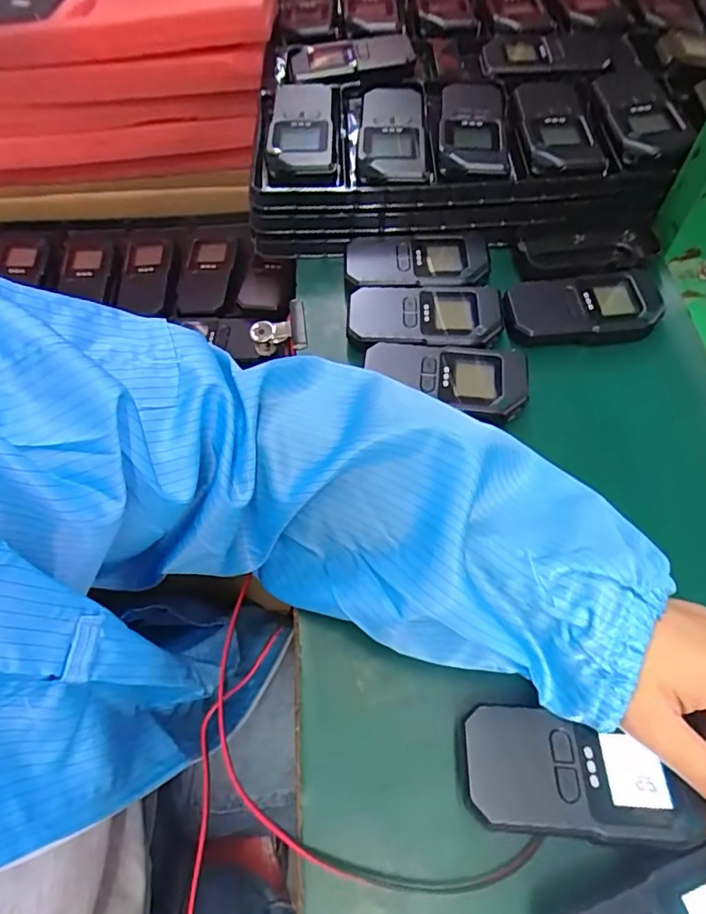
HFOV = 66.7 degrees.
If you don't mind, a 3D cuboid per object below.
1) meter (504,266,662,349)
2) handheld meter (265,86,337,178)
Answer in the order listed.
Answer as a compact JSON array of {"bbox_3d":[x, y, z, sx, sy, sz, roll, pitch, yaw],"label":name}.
[{"bbox_3d":[0.185,-0.114,0.419,0.135,0.024,0.060,-10,61,-2],"label":"meter"},{"bbox_3d":[-0.045,-0.288,0.475,0.056,0.032,0.140,-4,61,0],"label":"handheld meter"}]

